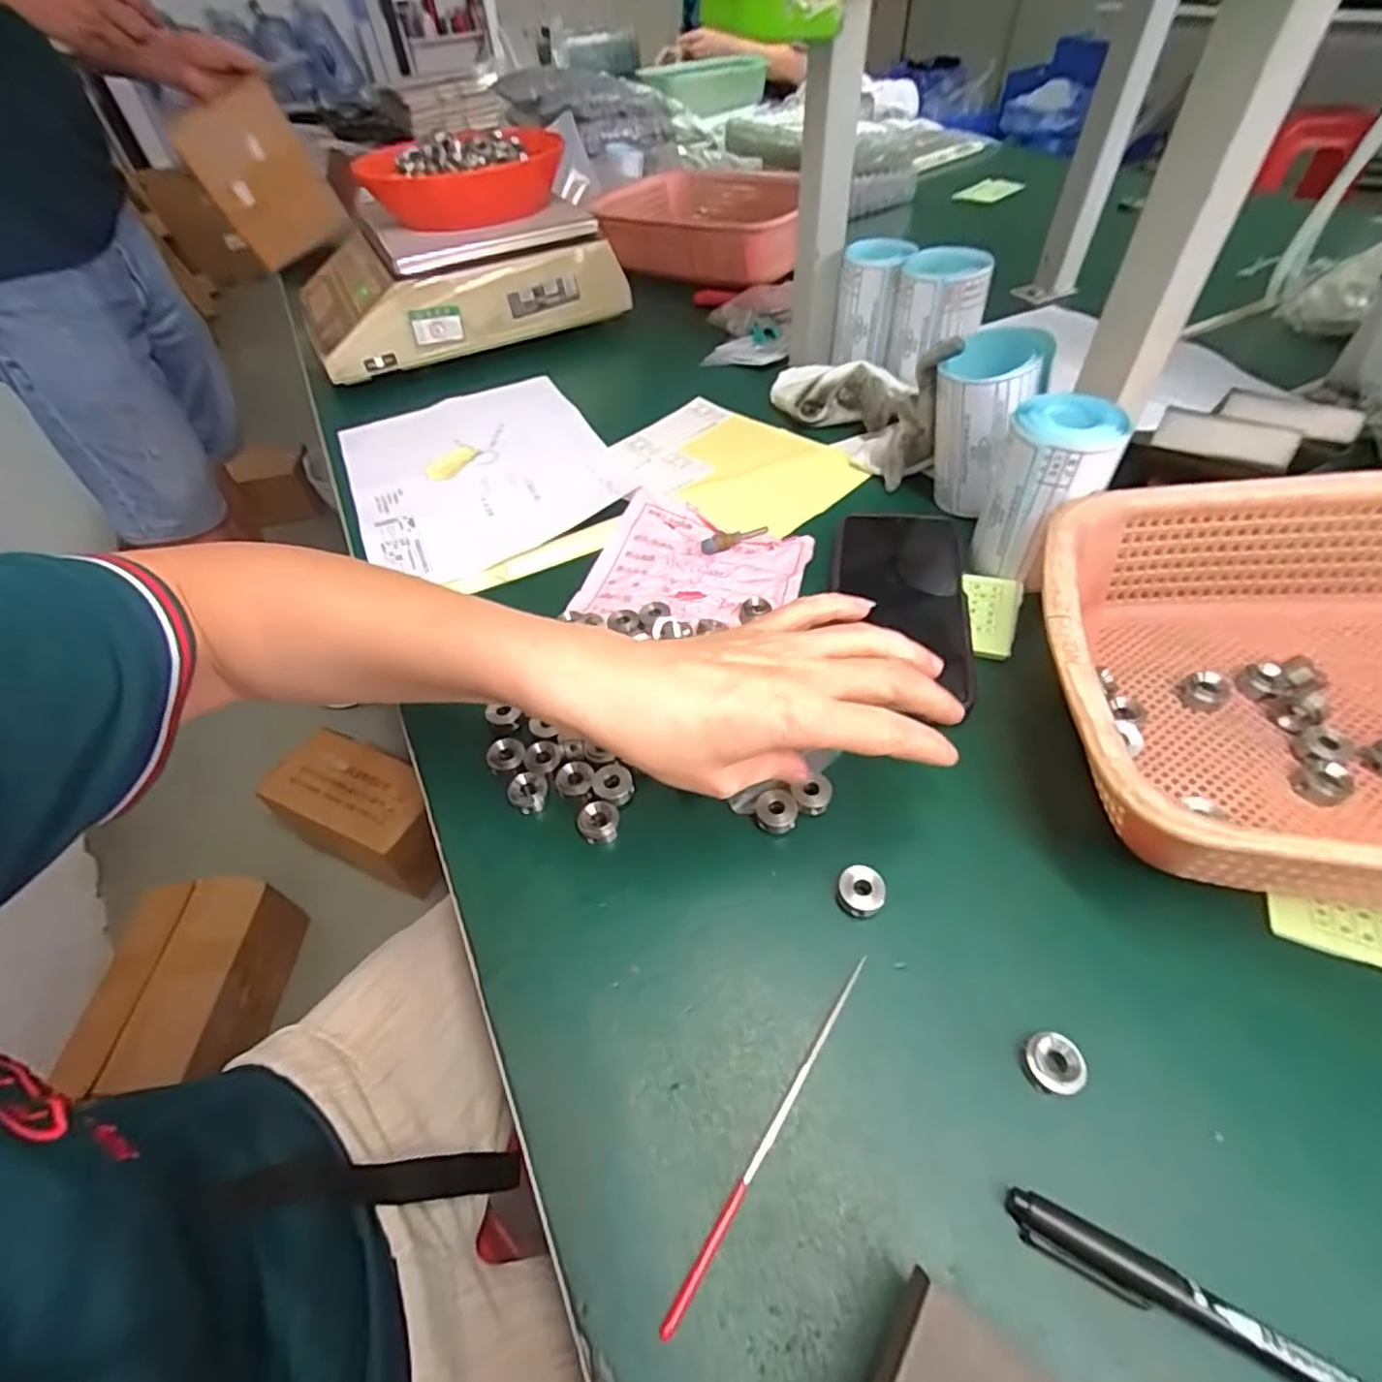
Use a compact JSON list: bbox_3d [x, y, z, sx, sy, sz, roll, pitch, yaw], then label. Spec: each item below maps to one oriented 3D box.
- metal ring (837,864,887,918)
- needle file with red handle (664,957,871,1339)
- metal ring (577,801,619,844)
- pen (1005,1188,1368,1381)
[{"bbox_3d":[0.074,0.087,0.281,0.019,0.011,0.020,-2,50,2],"label":"metal ring"},{"bbox_3d":[0.031,0.154,0.232,0.004,0.004,0.135,27,57,24],"label":"needle file with red handle"},{"bbox_3d":[-0.044,0.064,0.311,0.019,0.012,0.018,-2,50,2],"label":"metal ring"},{"bbox_3d":[0.166,0.190,0.187,0.137,0.008,0.013,20,54,19],"label":"pen"}]

